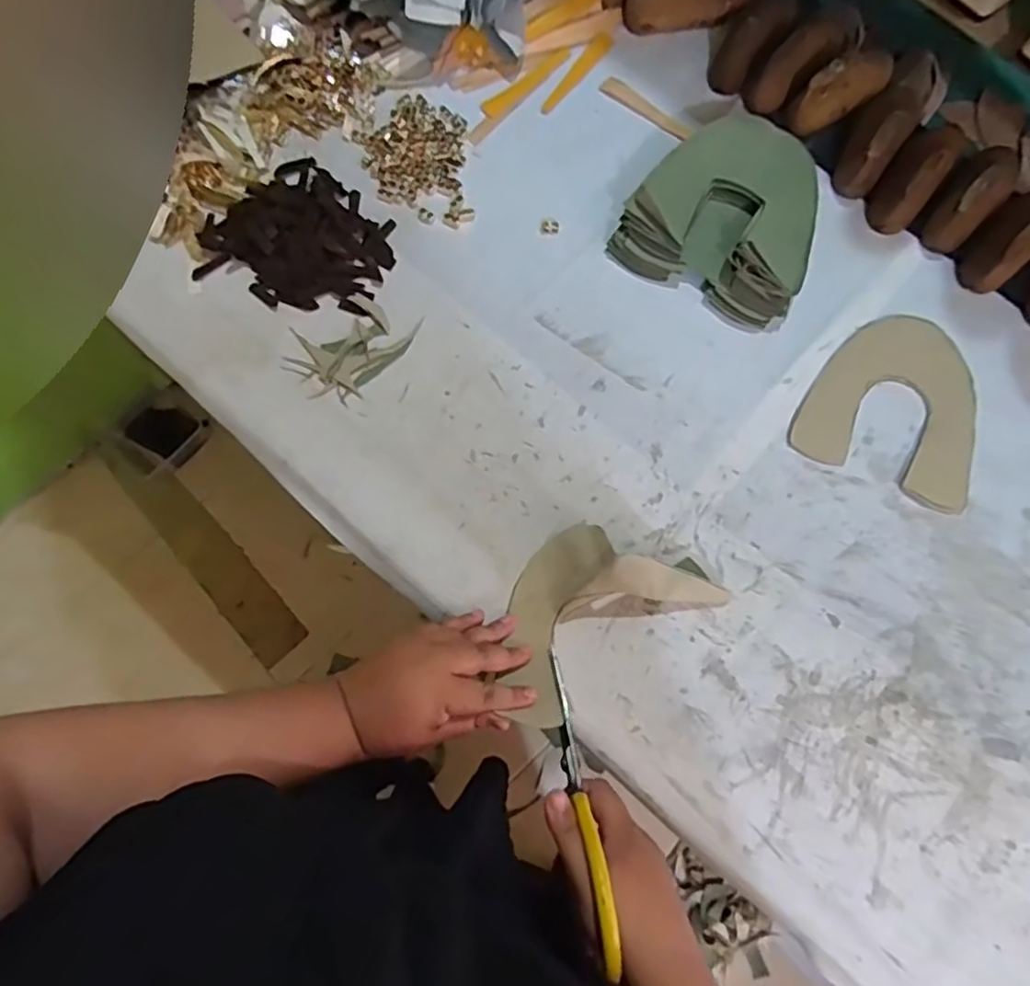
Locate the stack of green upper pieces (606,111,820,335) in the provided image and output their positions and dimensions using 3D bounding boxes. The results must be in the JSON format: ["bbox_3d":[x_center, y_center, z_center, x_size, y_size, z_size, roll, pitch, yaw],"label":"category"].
[{"bbox_3d":[0.201,-0.258,0.617,0.171,0.053,0.167,30,77,7],"label":"stack of green upper pieces"}]

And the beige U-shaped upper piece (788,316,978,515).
[{"bbox_3d":[0.344,-0.083,0.596,0.151,0.005,0.164,25,76,6],"label":"beige U-shaped upper piece"}]

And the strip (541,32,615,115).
[{"bbox_3d":[0.064,-0.433,0.689,0.020,0.005,0.116,34,77,8],"label":"strip"}]

